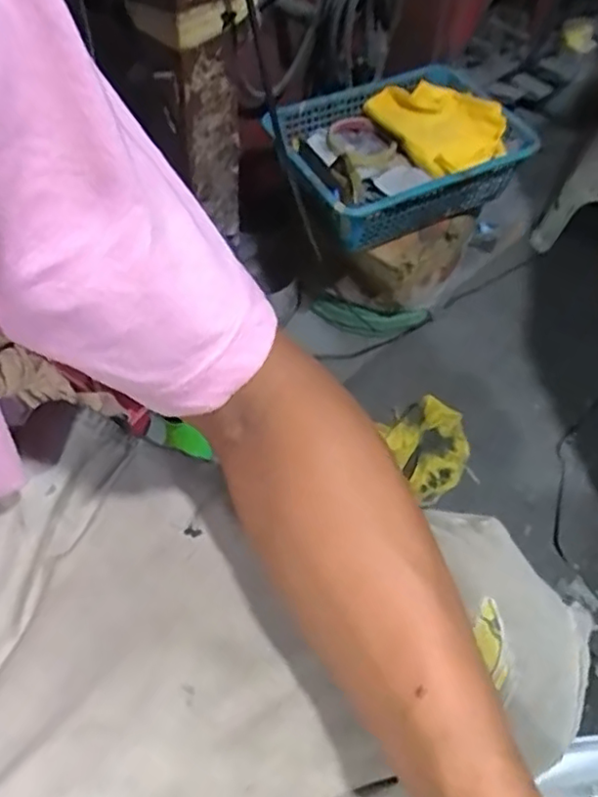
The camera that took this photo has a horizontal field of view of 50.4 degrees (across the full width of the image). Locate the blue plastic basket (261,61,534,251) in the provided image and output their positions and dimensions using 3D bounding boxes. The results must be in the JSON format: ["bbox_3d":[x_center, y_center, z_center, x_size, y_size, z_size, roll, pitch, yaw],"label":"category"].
[{"bbox_3d":[0.125,-0.323,0.836,0.303,0.079,0.234,-22,57,-17],"label":"blue plastic basket"}]

